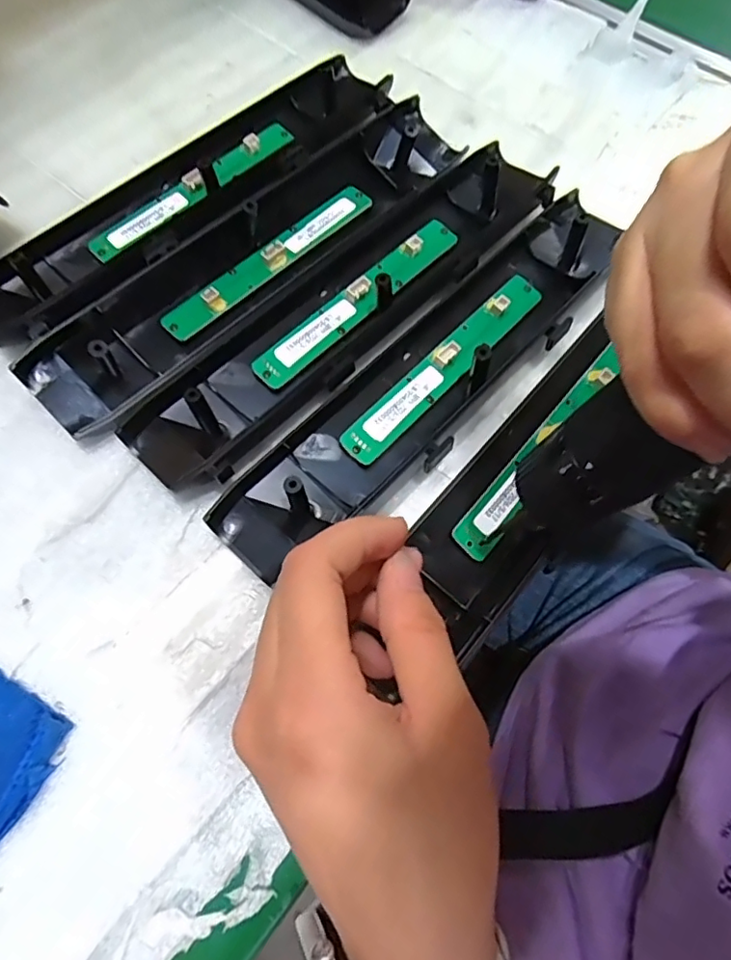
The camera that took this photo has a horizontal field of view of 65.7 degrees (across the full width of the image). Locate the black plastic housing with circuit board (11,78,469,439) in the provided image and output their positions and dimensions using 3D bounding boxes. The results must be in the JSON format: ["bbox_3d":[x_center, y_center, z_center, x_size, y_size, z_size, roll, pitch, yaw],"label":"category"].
[{"bbox_3d":[-0.057,-0.129,0.304,0.056,0.020,0.275,39,71,14],"label":"black plastic housing with circuit board"}]

